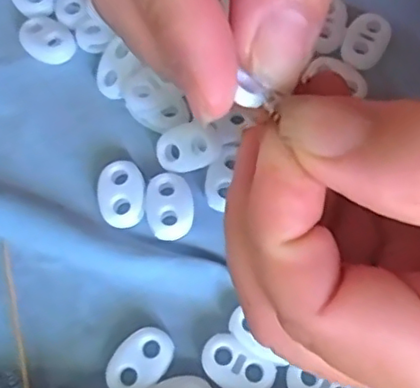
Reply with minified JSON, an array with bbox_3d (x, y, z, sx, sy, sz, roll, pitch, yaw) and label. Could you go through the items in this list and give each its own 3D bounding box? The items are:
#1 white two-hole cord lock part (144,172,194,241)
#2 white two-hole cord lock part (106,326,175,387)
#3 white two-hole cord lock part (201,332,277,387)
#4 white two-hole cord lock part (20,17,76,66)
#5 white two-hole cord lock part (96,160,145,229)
[{"bbox_3d":[-0.013,0.003,0.195,0.015,0.004,0.022,-10,73,-3],"label":"white two-hole cord lock part"},{"bbox_3d":[-0.021,0.050,0.183,0.015,0.005,0.022,41,77,12],"label":"white two-hole cord lock part"},{"bbox_3d":[0.007,0.050,0.179,0.022,0.004,0.014,37,76,11],"label":"white two-hole cord lock part"},{"bbox_3d":[-0.057,-0.054,0.215,0.015,0.007,0.021,-42,77,-12],"label":"white two-hole cord lock part"},{"bbox_3d":[-0.029,0.000,0.198,0.015,0.004,0.022,-2,72,0],"label":"white two-hole cord lock part"}]

